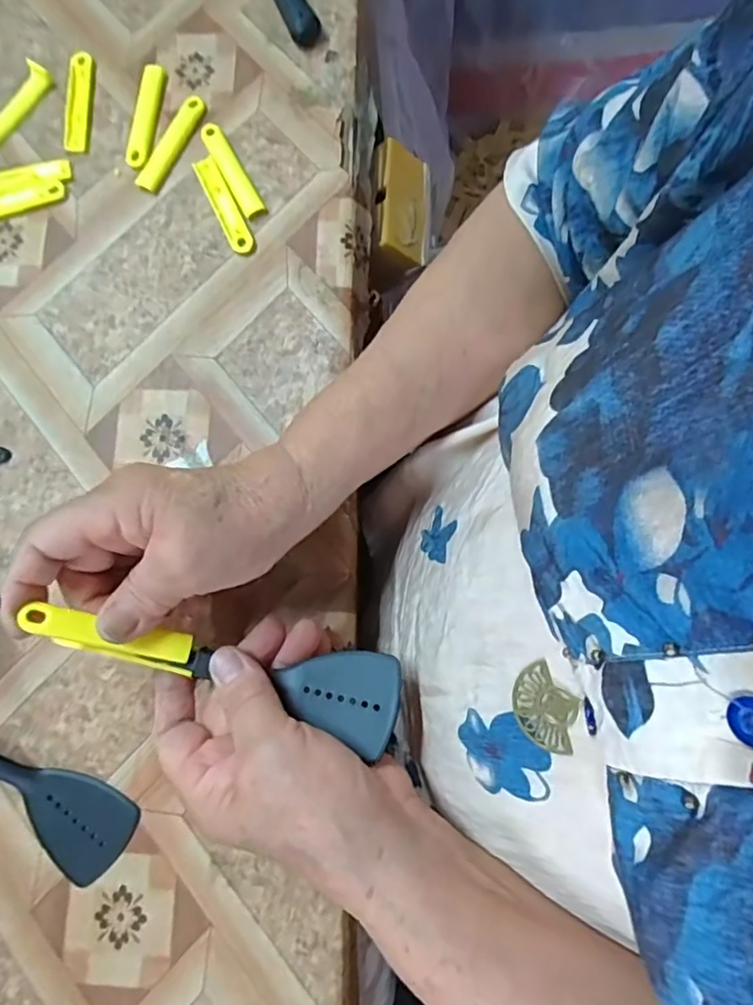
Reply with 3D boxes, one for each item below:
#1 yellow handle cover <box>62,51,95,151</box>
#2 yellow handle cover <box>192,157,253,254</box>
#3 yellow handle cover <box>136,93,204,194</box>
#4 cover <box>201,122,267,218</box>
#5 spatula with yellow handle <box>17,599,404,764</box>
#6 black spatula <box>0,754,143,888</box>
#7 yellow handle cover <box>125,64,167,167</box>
[{"bbox_3d":[-0.208,-0.278,0.402,0.017,0.004,0.076,-1,79,1],"label":"yellow handle cover"},{"bbox_3d":[-0.100,-0.196,0.380,0.015,0.006,0.076,-26,80,-4],"label":"yellow handle cover"},{"bbox_3d":[-0.139,-0.243,0.392,0.016,0.005,0.075,26,81,6],"label":"yellow handle cover"},{"bbox_3d":[-0.095,-0.221,0.383,0.013,0.004,0.076,-28,80,-4],"label":"cover"},{"bbox_3d":[-0.074,0.074,0.279,0.171,0.031,0.041,17,80,-5],"label":"spatula with yellow handle"},{"bbox_3d":[-0.192,0.151,0.308,0.129,0.017,0.046,36,82,-9],"label":"black spatula"},{"bbox_3d":[-0.157,-0.263,0.395,0.016,0.008,0.074,7,80,3],"label":"yellow handle cover"}]

